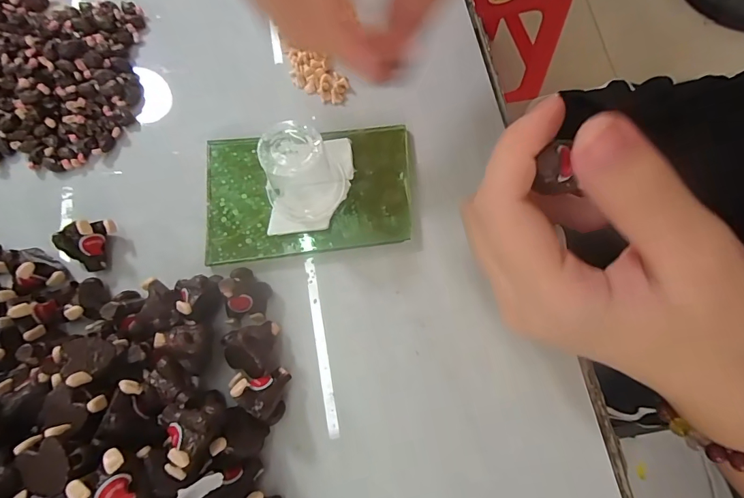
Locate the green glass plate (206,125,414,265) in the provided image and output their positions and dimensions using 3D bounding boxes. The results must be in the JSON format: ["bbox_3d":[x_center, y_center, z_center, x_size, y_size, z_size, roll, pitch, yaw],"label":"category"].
[{"bbox_3d":[-0.032,-0.029,0.205,0.102,0.008,0.067,-5,73,0],"label":"green glass plate"}]

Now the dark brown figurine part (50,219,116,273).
[{"bbox_3d":[-0.137,-0.003,0.194,0.016,0.020,0.024,10,73,3],"label":"dark brown figurine part"}]

